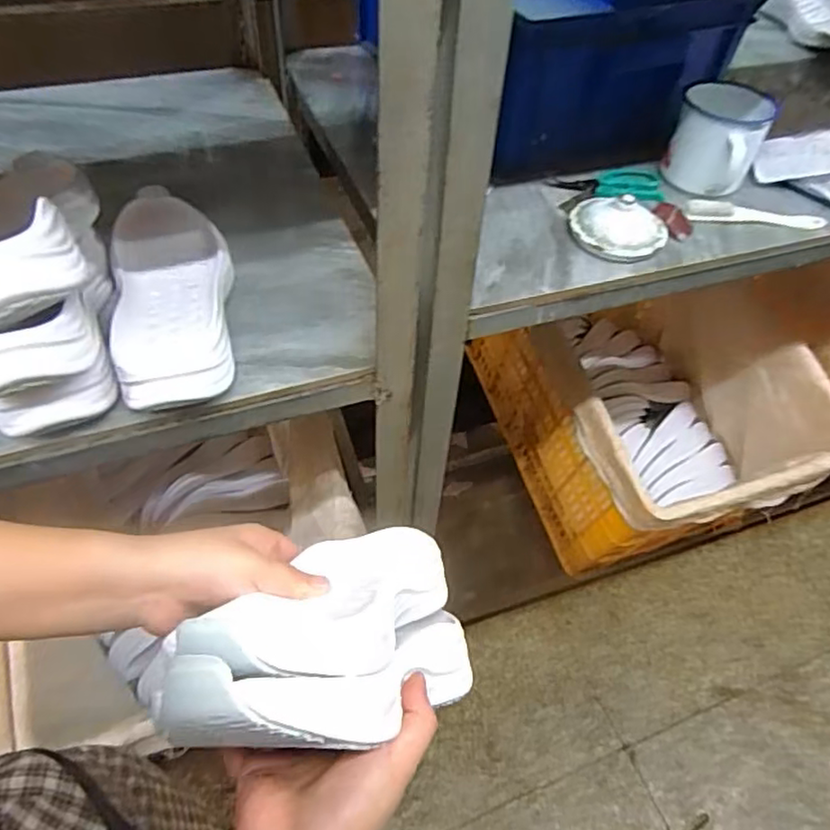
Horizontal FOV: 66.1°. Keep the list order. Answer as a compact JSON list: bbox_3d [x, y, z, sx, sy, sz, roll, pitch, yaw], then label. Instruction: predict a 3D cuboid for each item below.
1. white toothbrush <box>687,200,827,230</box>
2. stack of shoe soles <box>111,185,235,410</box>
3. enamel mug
[{"bbox_3d":[0.396,-0.233,0.738,0.159,0.007,0.026,6,51,-1],"label":"white toothbrush"},{"bbox_3d":[-0.222,-0.112,0.586,0.101,0.047,0.282,-9,53,-13],"label":"stack of shoe soles"},{"bbox_3d":[0.353,-0.322,0.756,0.100,0.086,0.106,28,54,16],"label":"enamel mug"}]

